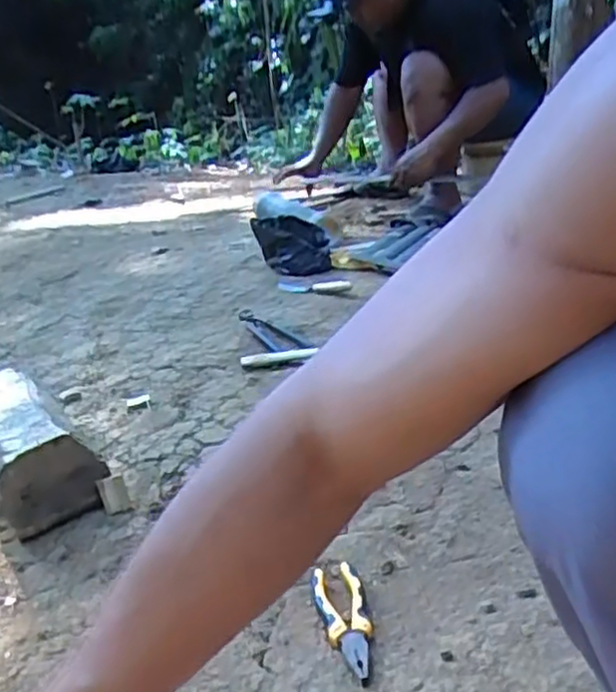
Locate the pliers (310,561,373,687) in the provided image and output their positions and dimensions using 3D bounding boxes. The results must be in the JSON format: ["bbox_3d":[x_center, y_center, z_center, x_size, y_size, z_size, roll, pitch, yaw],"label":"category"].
[{"bbox_3d":[0.037,0.265,0.707,0.050,0.018,0.138,-11,24,-7],"label":"pliers"}]

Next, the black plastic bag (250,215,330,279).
[{"bbox_3d":[-0.032,-0.231,1.658,0.170,0.124,0.169,-13,24,-7],"label":"black plastic bag"}]

